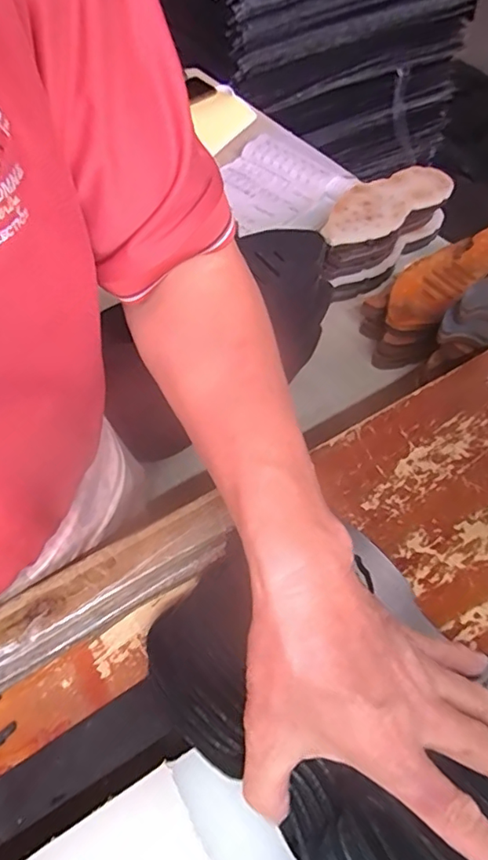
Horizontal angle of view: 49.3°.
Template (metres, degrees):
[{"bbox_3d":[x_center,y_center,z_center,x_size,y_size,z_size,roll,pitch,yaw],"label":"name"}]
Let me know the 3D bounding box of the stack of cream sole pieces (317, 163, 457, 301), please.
[{"bbox_3d":[0.206,-0.300,0.807,0.099,0.114,0.264,38,62,21],"label":"stack of cream sole pieces"}]

